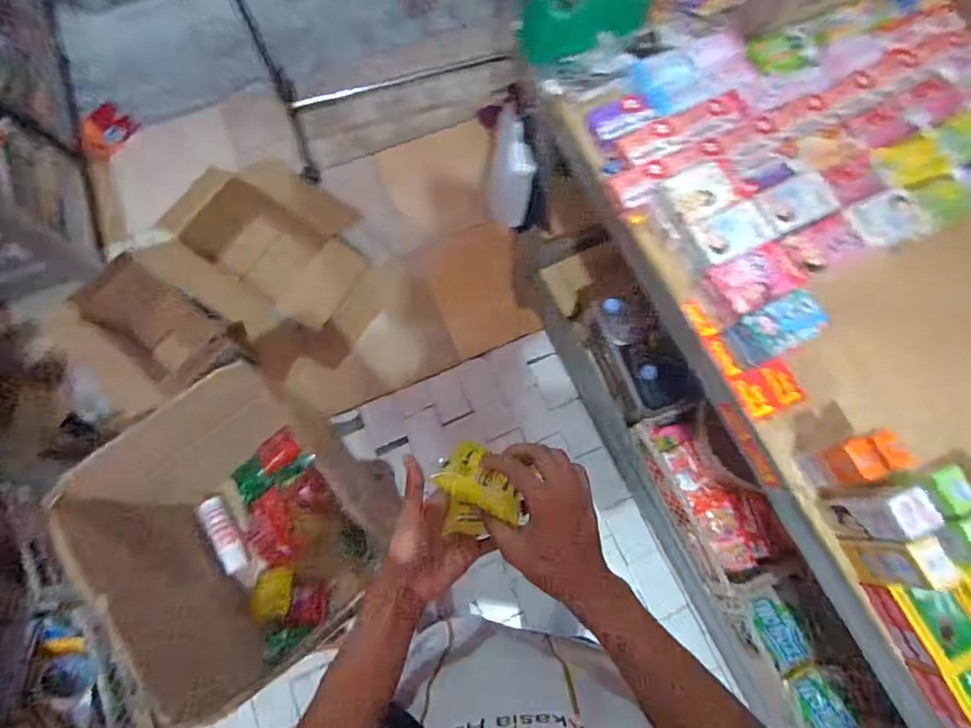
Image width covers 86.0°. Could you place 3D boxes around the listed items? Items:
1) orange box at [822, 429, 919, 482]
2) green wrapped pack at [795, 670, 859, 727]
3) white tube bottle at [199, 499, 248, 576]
[{"bbox_3d":[0.400,0.102,0.566,0.054,0.089,0.047,-16,72,-4],"label":"orange box"},{"bbox_3d":[0.713,0.726,1.086,0.077,0.023,0.135,-28,74,-8],"label":"green wrapped pack"},{"bbox_3d":[-0.456,0.298,0.908,0.031,0.033,0.133,-24,87,-7],"label":"white tube bottle"}]

